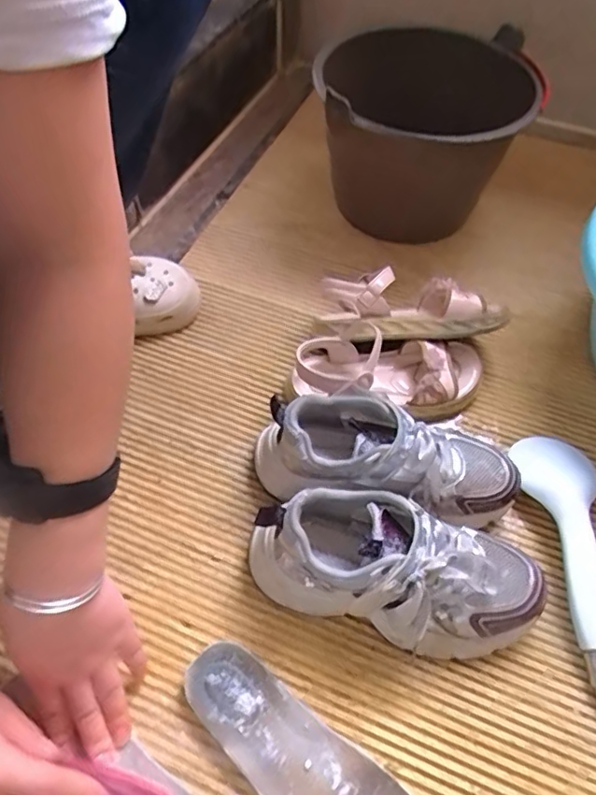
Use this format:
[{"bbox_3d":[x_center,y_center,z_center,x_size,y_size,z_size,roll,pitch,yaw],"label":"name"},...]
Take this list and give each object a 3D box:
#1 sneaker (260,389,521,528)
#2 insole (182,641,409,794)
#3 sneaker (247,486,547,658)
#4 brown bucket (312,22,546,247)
[{"bbox_3d":[0.080,0.053,0.525,0.240,0.097,0.094,8,54,4],"label":"sneaker"},{"bbox_3d":[0.002,0.272,0.418,0.216,0.025,0.071,33,60,20],"label":"insole"},{"bbox_3d":[0.079,0.138,0.466,0.236,0.093,0.099,16,55,10],"label":"sneaker"},{"bbox_3d":[0.168,-0.332,0.747,0.220,0.211,0.271,32,60,20],"label":"brown bucket"}]

